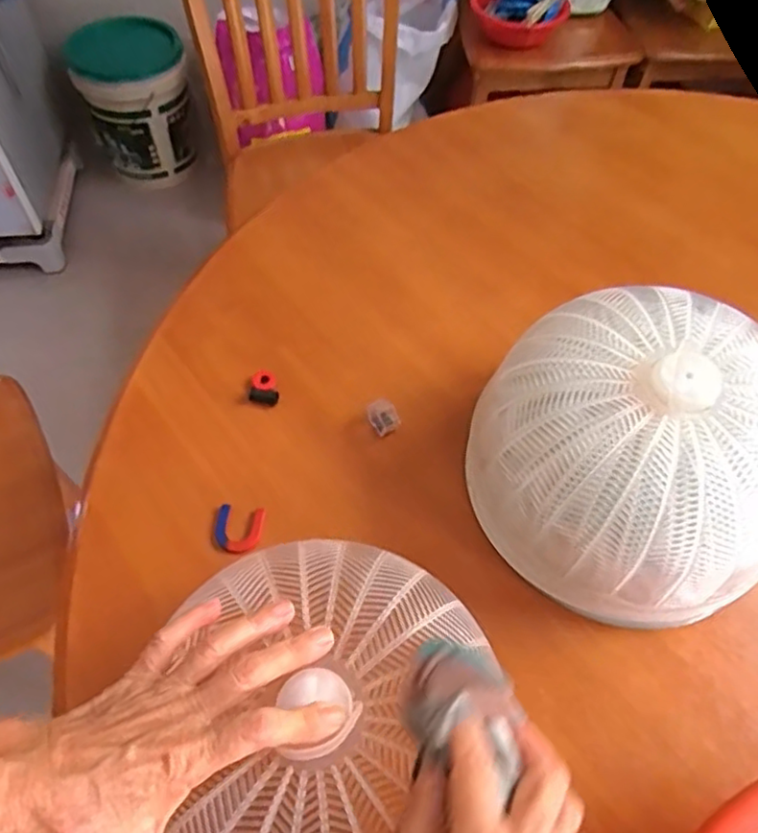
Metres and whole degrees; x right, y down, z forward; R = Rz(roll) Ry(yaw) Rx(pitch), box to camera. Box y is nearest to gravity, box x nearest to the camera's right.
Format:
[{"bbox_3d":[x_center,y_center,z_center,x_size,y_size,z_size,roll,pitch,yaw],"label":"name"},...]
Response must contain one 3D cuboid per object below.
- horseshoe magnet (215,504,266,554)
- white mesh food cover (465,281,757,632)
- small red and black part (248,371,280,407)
[{"bbox_3d":[-0.112,0.090,0.514,0.038,0.006,0.037,5,57,1],"label":"horseshoe magnet"},{"bbox_3d":[0.187,0.027,0.477,0.233,0.157,0.205,34,63,19],"label":"white mesh food cover"},{"bbox_3d":[-0.103,-0.027,0.587,0.027,0.010,0.033,7,57,3],"label":"small red and black part"}]

